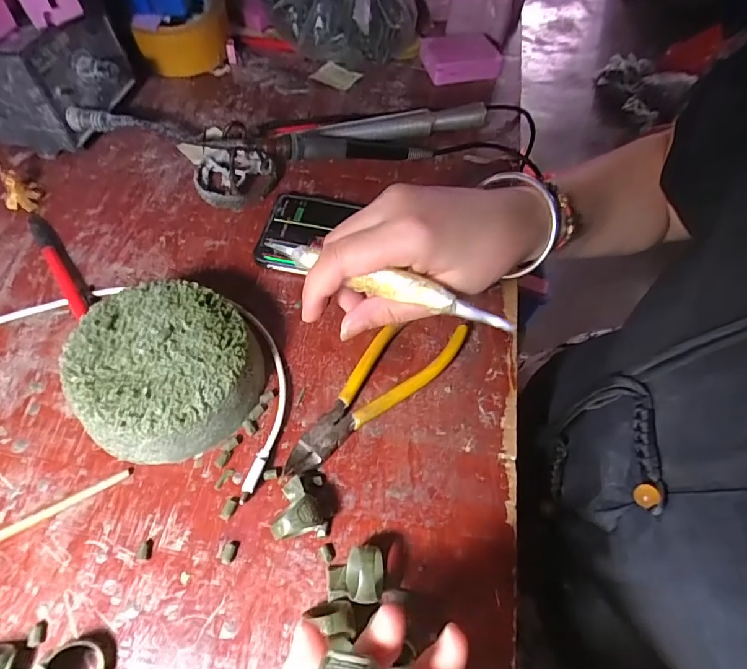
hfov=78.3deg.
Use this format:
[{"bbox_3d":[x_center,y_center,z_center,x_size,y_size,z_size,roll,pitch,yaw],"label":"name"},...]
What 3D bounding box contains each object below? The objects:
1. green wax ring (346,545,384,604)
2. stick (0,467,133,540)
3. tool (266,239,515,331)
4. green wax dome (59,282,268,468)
[{"bbox_3d":[-0.004,0.123,0.235,0.019,0.028,0.025,1,57,-4],"label":"green wax ring"},{"bbox_3d":[-0.193,0.104,0.248,0.119,0.004,0.005,-25,63,-19],"label":"stick"},{"bbox_3d":[0.007,-0.031,0.262,0.145,0.014,0.011,19,58,11],"label":"tool"},{"bbox_3d":[-0.122,0.021,0.281,0.103,0.046,0.100,2,57,-3],"label":"green wax dome"}]

